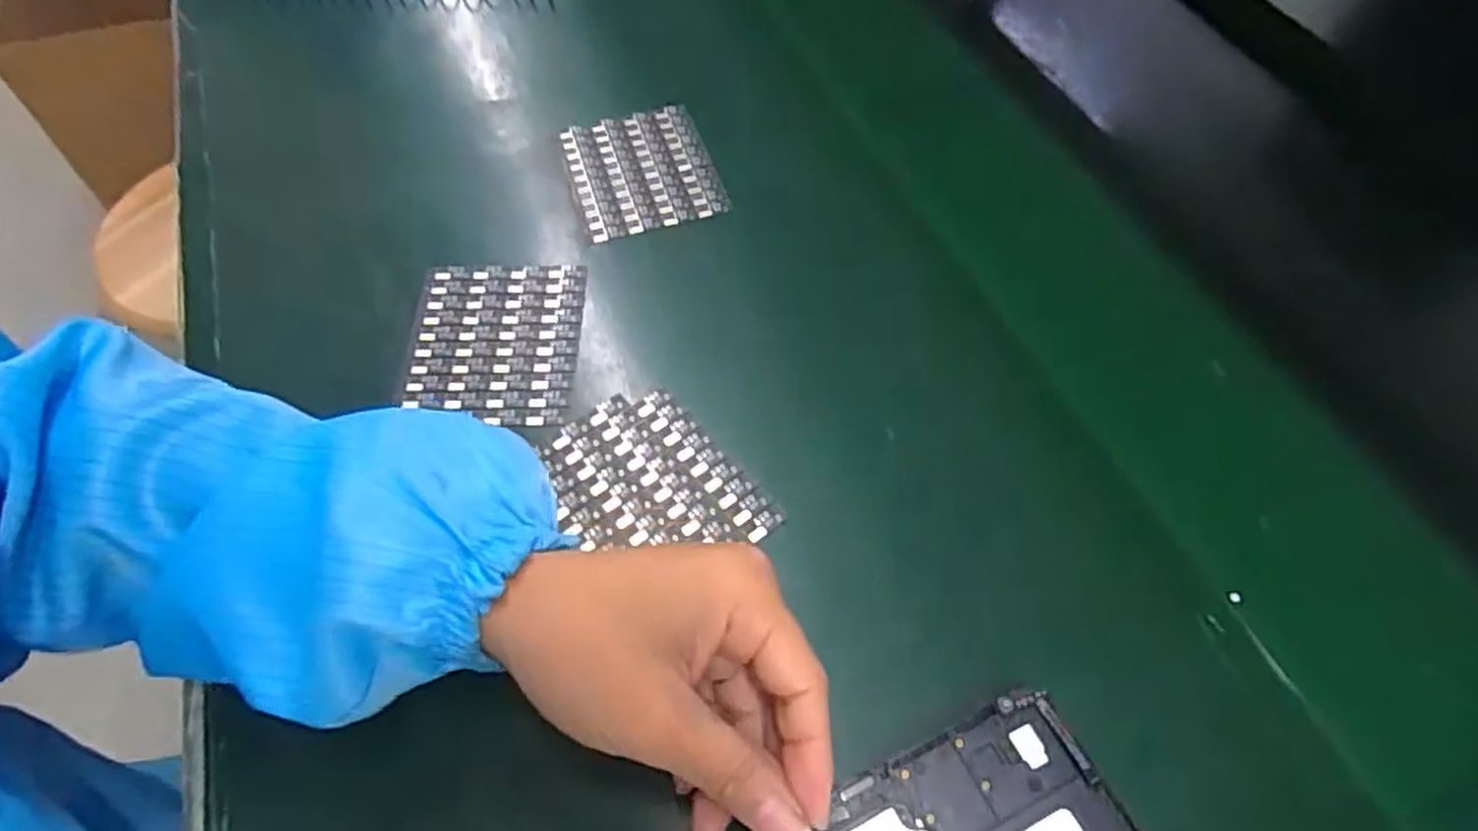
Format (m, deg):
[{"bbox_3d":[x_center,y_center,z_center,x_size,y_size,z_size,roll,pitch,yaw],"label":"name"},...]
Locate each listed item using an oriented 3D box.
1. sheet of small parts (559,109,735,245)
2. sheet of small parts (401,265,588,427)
[{"bbox_3d":[-0.055,-0.142,0.452,0.079,0.009,0.090,-15,58,-11],"label":"sheet of small parts"},{"bbox_3d":[-0.121,-0.037,0.387,0.082,0.009,0.093,2,56,0],"label":"sheet of small parts"}]

